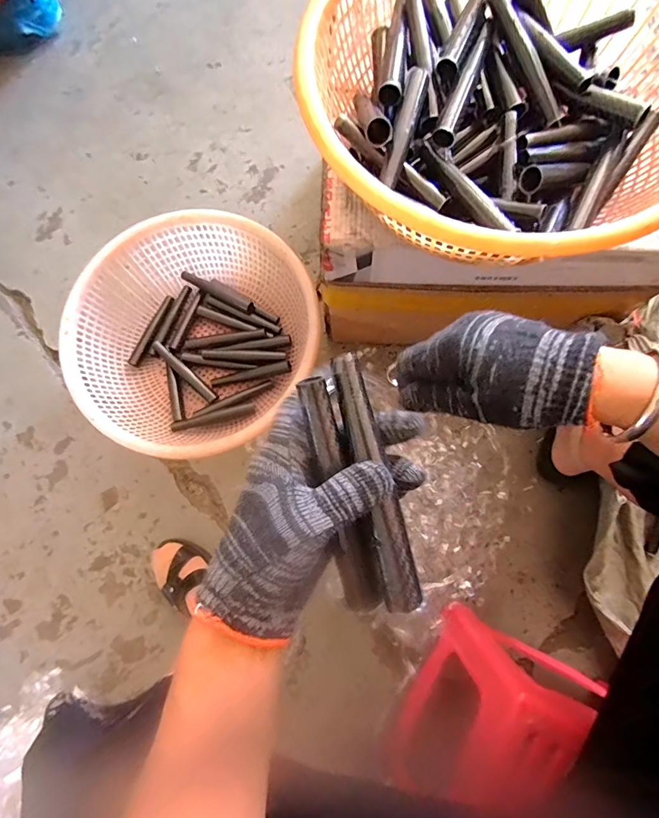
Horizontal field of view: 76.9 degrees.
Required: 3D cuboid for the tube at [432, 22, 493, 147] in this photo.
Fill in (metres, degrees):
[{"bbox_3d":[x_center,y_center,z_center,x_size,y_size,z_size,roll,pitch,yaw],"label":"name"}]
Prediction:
[{"bbox_3d":[0.140,-0.343,0.432,0.021,0.023,0.147,19,79,6],"label":"tube"}]

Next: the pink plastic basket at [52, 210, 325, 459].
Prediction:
[{"bbox_3d":[-0.238,-0.131,0.721,0.355,0.135,0.386,0,79,1],"label":"pink plastic basket"}]

